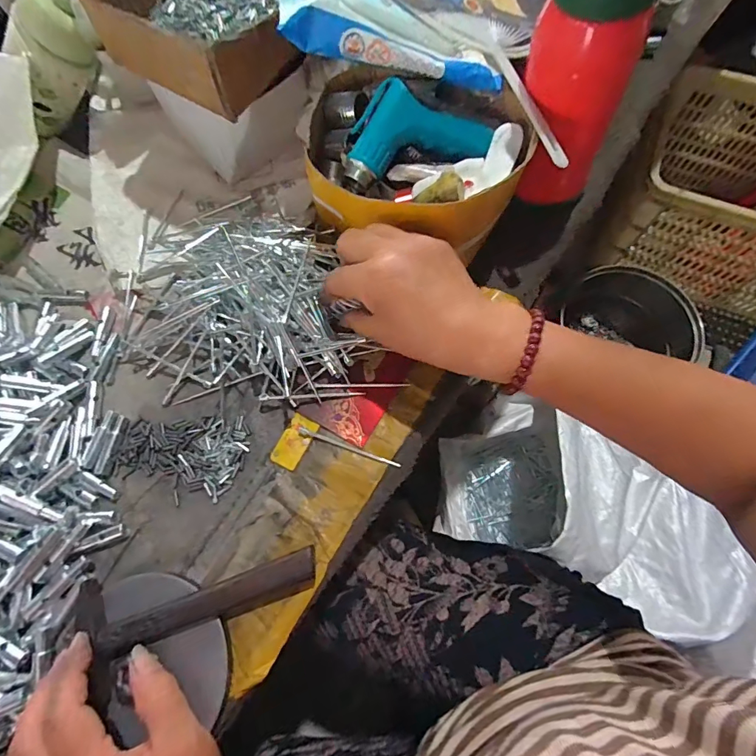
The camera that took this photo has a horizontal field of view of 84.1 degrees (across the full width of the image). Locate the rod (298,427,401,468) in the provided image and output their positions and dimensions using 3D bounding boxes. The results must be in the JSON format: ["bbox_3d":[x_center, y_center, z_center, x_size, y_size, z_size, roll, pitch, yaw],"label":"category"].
[{"bbox_3d":[-0.025,0.057,0.346,0.090,0.006,0.006,19,72,8],"label":"rod"}]

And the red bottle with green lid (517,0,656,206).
[{"bbox_3d":[0.155,-0.225,0.334,0.067,0.206,0.062,-18,71,-4],"label":"red bottle with green lid"}]

